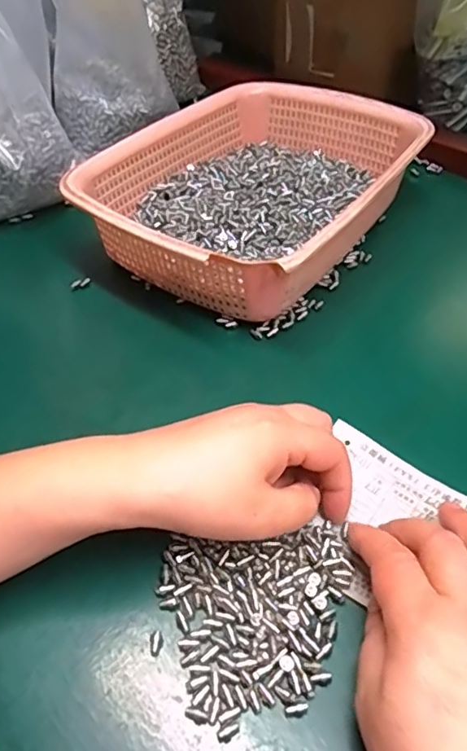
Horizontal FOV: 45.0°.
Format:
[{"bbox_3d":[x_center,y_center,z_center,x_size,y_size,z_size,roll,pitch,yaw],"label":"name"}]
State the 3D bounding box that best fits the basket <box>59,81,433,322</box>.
[{"bbox_3d":[0.020,-0.162,0.486,0.213,0.065,0.294,28,52,23],"label":"basket"}]

